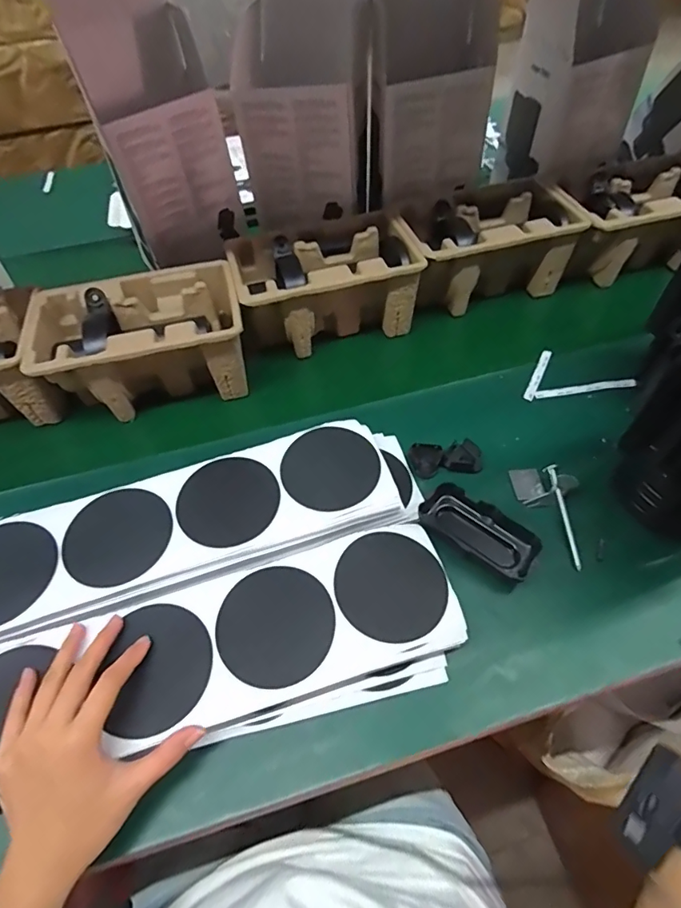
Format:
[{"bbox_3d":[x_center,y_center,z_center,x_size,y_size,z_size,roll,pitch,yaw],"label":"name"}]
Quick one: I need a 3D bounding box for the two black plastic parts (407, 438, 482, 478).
[{"bbox_3d":[0.110,0.005,0.507,0.074,0.016,0.039,-9,50,-4],"label":"two black plastic parts"}]

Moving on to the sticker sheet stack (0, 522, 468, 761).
[{"bbox_3d":[-0.129,0.169,0.380,0.454,0.043,0.126,-14,65,-7],"label":"sticker sheet stack"}]

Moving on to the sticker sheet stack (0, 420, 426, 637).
[{"bbox_3d":[-0.136,0.057,0.441,0.424,0.021,0.117,-15,51,-9],"label":"sticker sheet stack"}]

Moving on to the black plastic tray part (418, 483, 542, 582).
[{"bbox_3d":[0.128,0.073,0.447,0.107,0.027,0.047,35,60,28],"label":"black plastic tray part"}]

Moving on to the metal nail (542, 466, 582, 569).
[{"bbox_3d":[0.214,0.059,0.456,0.010,0.013,0.101,-5,65,0],"label":"metal nail"}]

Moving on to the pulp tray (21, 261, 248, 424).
[{"bbox_3d":[-0.224,-0.125,0.572,0.232,0.112,0.144,-14,51,-8],"label":"pulp tray"}]

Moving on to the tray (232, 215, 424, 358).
[{"bbox_3d":[-0.021,-0.216,0.629,0.227,0.104,0.144,-14,51,-8],"label":"tray"}]

